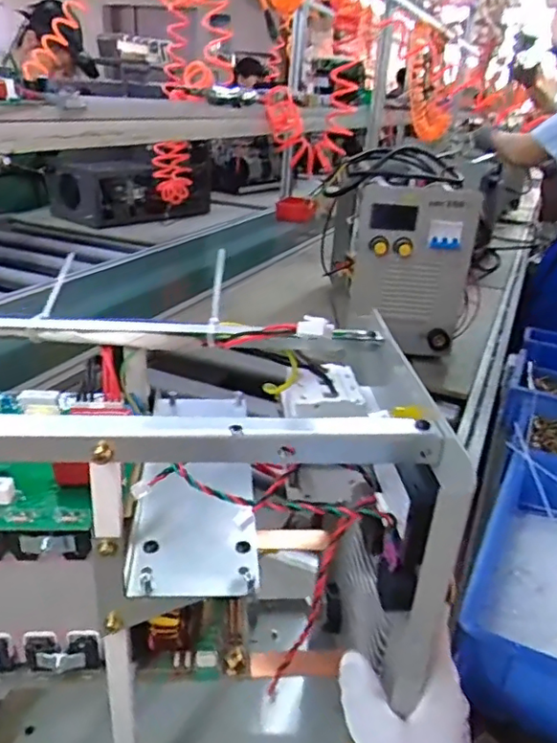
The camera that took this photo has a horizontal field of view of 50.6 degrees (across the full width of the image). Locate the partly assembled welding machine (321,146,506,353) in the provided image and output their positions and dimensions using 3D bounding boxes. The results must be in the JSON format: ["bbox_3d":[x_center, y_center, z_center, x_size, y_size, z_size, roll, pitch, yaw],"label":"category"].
[{"bbox_3d":[0.230,-0.278,1.205,0.208,0.300,0.465,3,26,-4],"label":"partly assembled welding machine"}]

